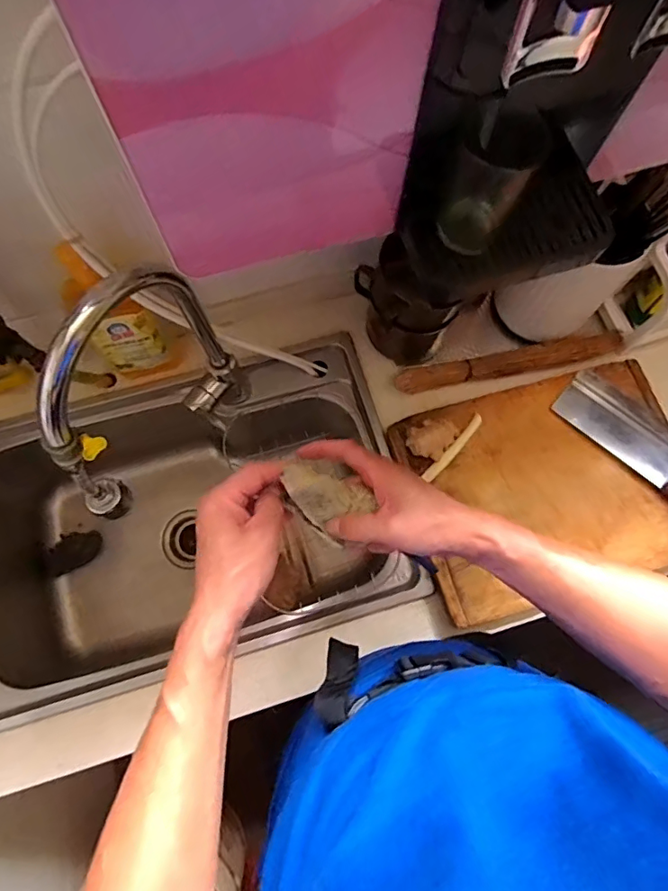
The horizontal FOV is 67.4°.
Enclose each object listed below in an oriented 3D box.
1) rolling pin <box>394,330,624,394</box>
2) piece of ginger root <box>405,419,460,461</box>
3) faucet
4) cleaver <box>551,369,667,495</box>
[{"bbox_3d":[0.295,-0.137,0.814,0.389,0.045,0.045,-11,71,-3],"label":"rolling pin"},{"bbox_3d":[0.144,-0.012,0.739,0.057,0.034,0.072,39,76,12],"label":"piece of ginger root"},{"bbox_3d":[-0.213,-0.047,0.598,0.051,0.356,0.278,24,73,8],"label":"faucet"},{"bbox_3d":[0.487,0.004,0.756,0.307,0.019,0.098,41,76,13],"label":"cleaver"}]

